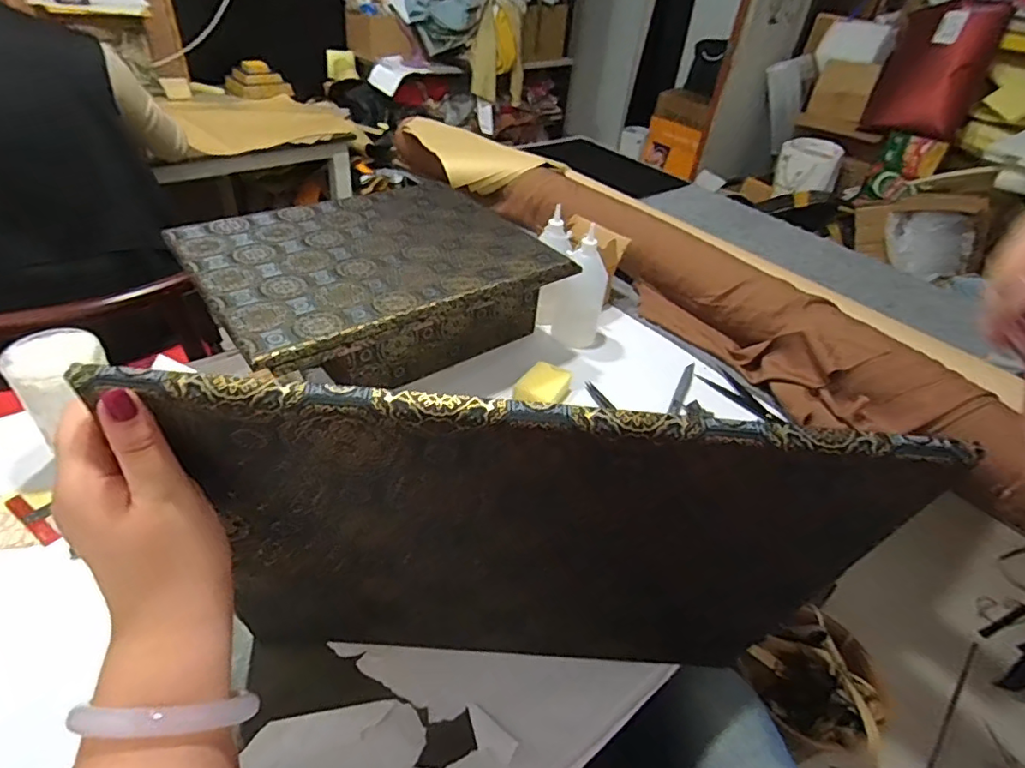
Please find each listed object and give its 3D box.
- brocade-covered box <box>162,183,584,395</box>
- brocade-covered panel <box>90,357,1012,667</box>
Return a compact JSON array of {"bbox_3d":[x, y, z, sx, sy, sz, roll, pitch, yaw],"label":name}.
[{"bbox_3d":[-0.195,-0.127,0.821,0.450,0.173,0.337,-23,48,-32],"label":"brocade-covered box"},{"bbox_3d":[0.007,0.128,0.394,0.418,0.341,0.017,5,49,-2],"label":"brocade-covered panel"}]

